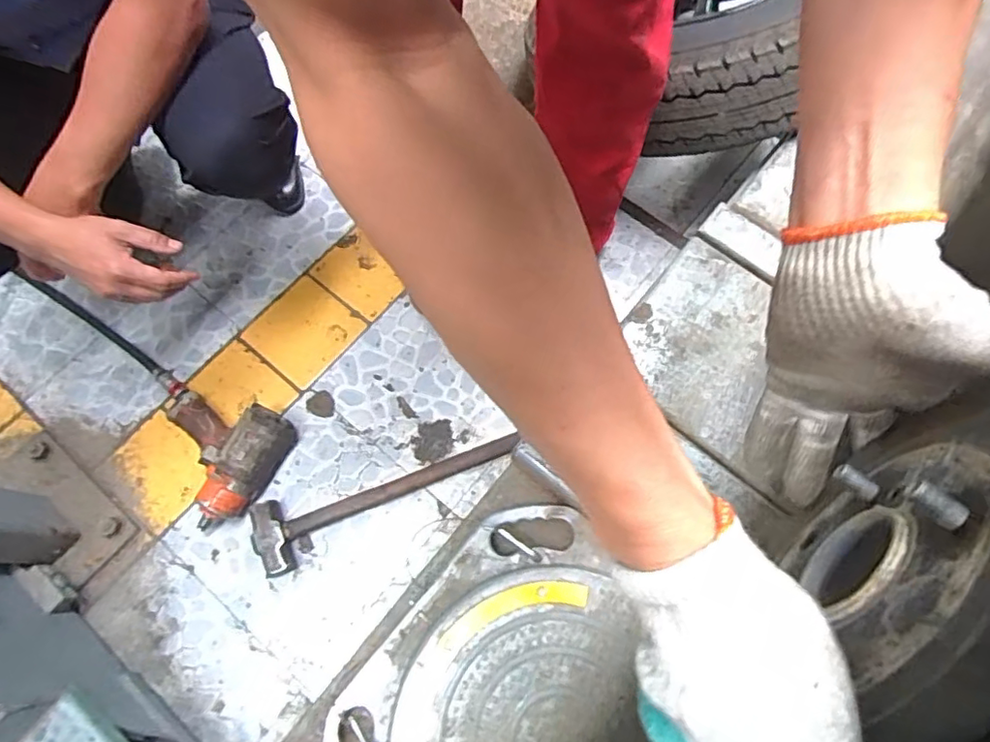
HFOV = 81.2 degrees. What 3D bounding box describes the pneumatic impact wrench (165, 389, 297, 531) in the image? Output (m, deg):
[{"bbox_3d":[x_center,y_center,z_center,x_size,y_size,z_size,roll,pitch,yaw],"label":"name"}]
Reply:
[{"bbox_3d":[-0.429,0.122,0.867,0.189,0.077,0.187,24,72,7],"label":"pneumatic impact wrench"}]

